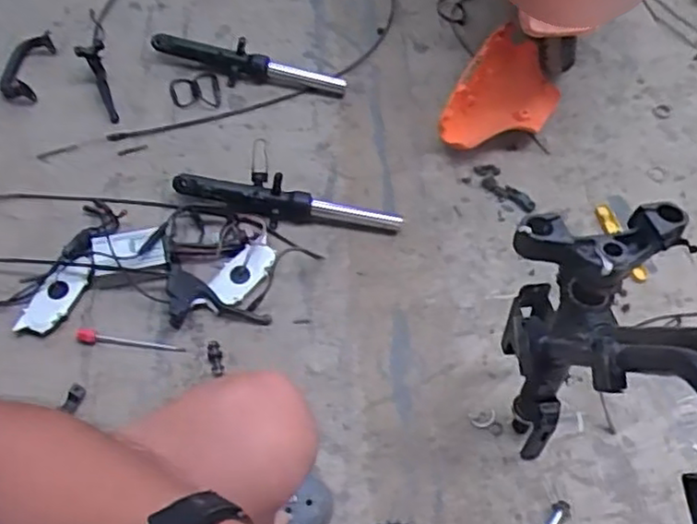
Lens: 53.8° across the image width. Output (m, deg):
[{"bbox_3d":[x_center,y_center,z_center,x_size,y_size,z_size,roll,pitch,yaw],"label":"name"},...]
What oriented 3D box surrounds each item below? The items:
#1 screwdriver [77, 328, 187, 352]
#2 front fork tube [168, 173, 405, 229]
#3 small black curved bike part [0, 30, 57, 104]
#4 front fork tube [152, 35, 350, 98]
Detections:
[{"bbox_3d":[-0.305,0.110,0.963,0.148,0.017,0.021,5,57,0],"label":"screwdriver"},{"bbox_3d":[-0.096,-0.090,1.082,0.359,0.045,0.066,14,57,5],"label":"front fork tube"},{"bbox_3d":[-0.577,-0.348,1.227,0.078,0.020,0.161,5,57,0],"label":"small black curved bike part"},{"bbox_3d":[-0.185,-0.358,1.254,0.368,0.043,0.074,13,57,5],"label":"front fork tube"}]

